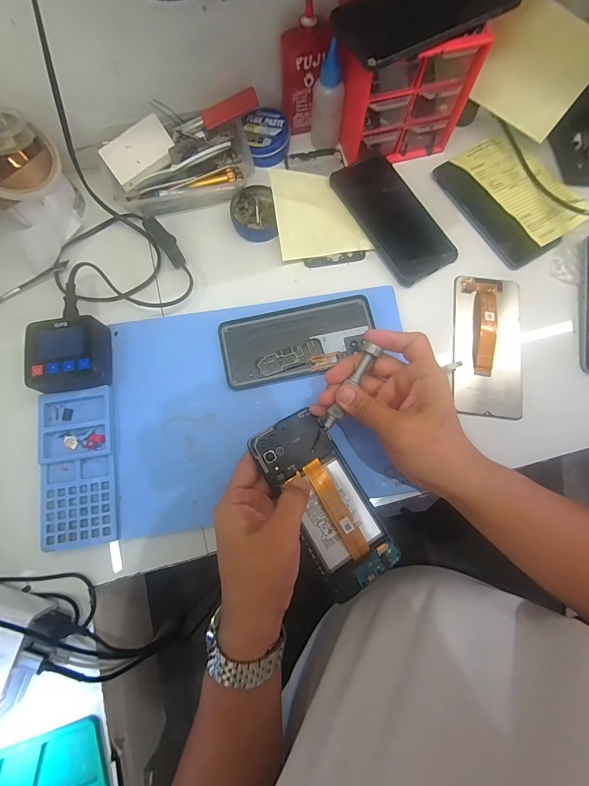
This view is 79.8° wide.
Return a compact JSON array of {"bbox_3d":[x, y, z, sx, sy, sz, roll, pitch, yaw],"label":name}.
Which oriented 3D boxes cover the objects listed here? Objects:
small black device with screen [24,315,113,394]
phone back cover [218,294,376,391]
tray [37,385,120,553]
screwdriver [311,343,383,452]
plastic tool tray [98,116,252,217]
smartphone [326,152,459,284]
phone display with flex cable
[{"bbox_3d":[-0.228,-0.038,0.358,0.073,0.031,0.072,-11,79,-3],"label":"small black device with screen"},{"bbox_3d":[0.004,-0.055,0.374,0.160,0.008,0.078,-11,79,-3],"label":"phone back cover"},{"bbox_3d":[-0.211,0.071,0.342,0.071,0.008,0.149,-9,78,-3],"label":"tray"},{"bbox_3d":[0.044,0.006,0.318,0.015,0.020,0.110,30,97,5],"label":"screwdriver"},{"bbox_3d":[-0.137,-0.269,0.413,0.169,0.038,0.096,-13,79,-3],"label":"plastic tool tray"},{"bbox_3d":[0.116,-0.208,0.419,0.080,0.012,0.166,-31,80,-7],"label":"smartphone"},{"bbox_3d":[0.210,-0.055,0.379,0.069,0.009,0.158,8,78,1],"label":"phone display with flex cable"}]

